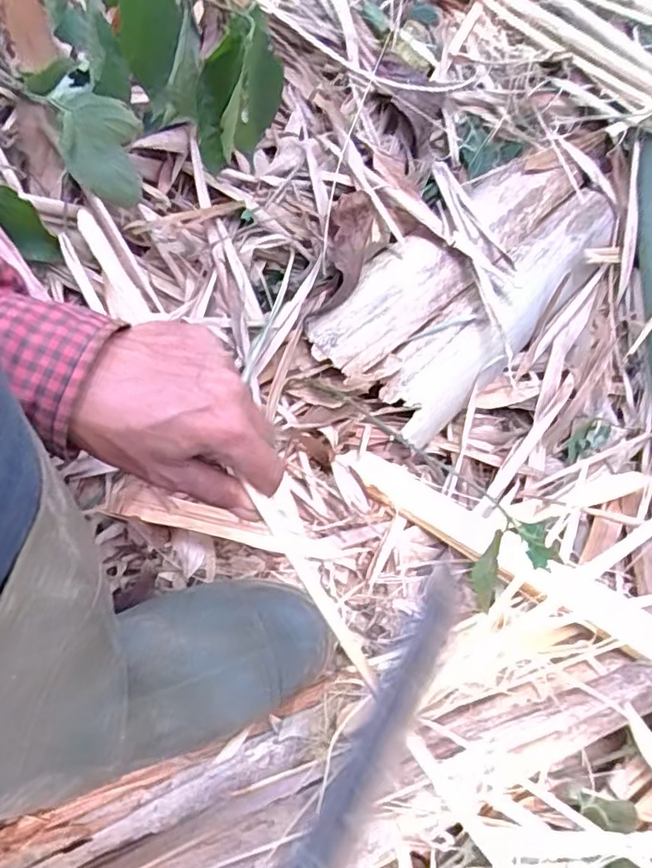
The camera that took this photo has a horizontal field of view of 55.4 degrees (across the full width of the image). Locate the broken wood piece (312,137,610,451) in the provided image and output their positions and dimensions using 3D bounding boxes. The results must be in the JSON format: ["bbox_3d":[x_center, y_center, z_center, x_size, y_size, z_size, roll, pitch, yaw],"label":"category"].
[{"bbox_3d":[0.168,-0.180,0.657,0.163,0.054,0.434,40,69,16],"label":"broken wood piece"}]

